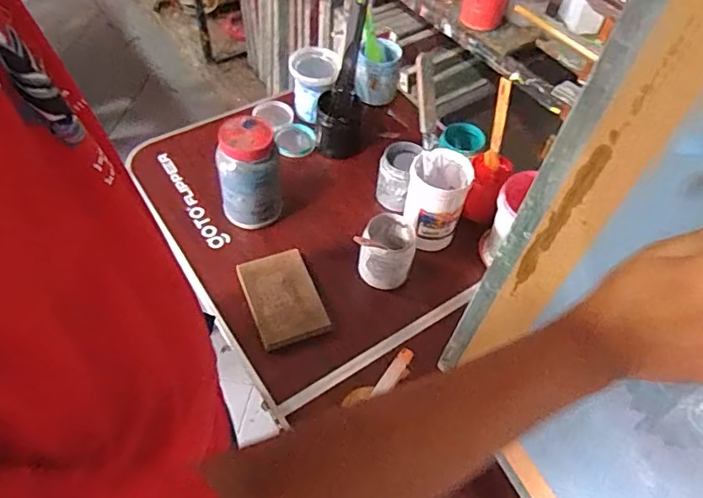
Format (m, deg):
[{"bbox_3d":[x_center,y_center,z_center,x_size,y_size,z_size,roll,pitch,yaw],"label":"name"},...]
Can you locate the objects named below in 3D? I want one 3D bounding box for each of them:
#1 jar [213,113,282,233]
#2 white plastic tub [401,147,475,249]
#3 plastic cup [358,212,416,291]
[{"bbox_3d":[-0.163,-0.119,0.871,0.097,0.169,0.077,-2,54,-5],"label":"jar"},{"bbox_3d":[0.137,-0.072,0.895,0.097,0.153,0.104,15,54,7],"label":"white plastic tub"},{"bbox_3d":[0.058,0.001,0.862,0.084,0.090,0.098,12,54,5],"label":"plastic cup"}]

